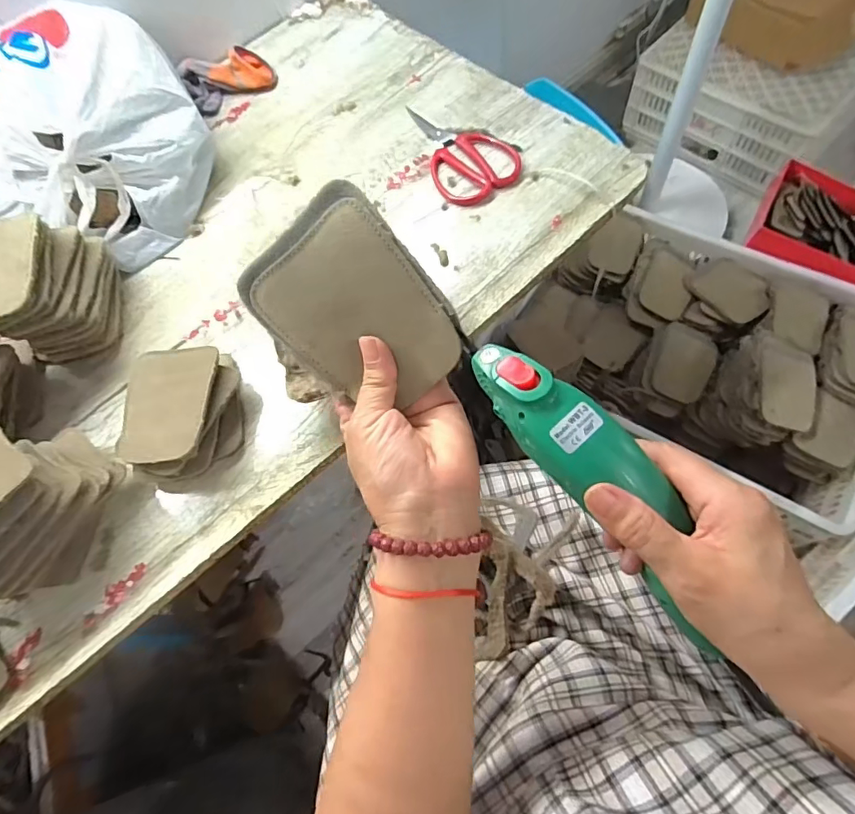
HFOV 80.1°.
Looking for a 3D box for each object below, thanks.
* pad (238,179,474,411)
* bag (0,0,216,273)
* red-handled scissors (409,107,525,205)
[{"bbox_3d":[-0.042,-0.056,0.299,0.091,0.010,0.122,-41,95,16],"label":"pad"},{"bbox_3d":[-0.415,-0.316,0.574,0.284,0.158,0.243,15,66,10],"label":"bag"},{"bbox_3d":[0.025,-0.307,0.604,0.093,0.018,0.181,-36,68,-13],"label":"red-handled scissors"}]

